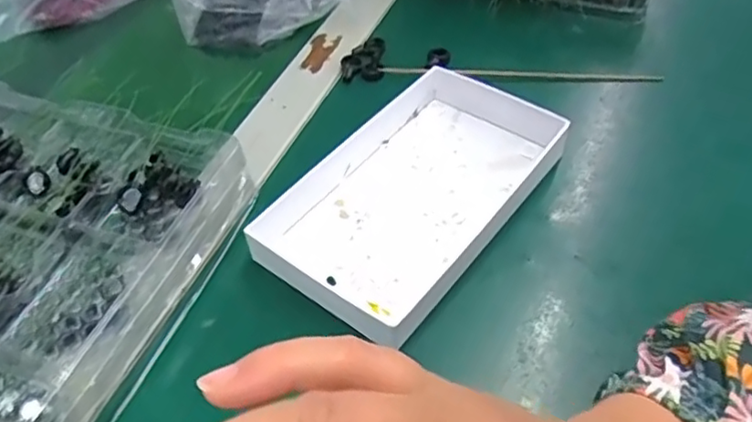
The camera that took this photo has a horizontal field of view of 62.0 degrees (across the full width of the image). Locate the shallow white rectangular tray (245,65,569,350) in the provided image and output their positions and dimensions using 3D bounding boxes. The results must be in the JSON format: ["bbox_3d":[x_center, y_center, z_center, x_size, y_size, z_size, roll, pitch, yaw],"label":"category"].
[{"bbox_3d":[0.020,-0.014,0.362,0.108,0.023,0.175,30,58,25],"label":"shallow white rectangular tray"}]

